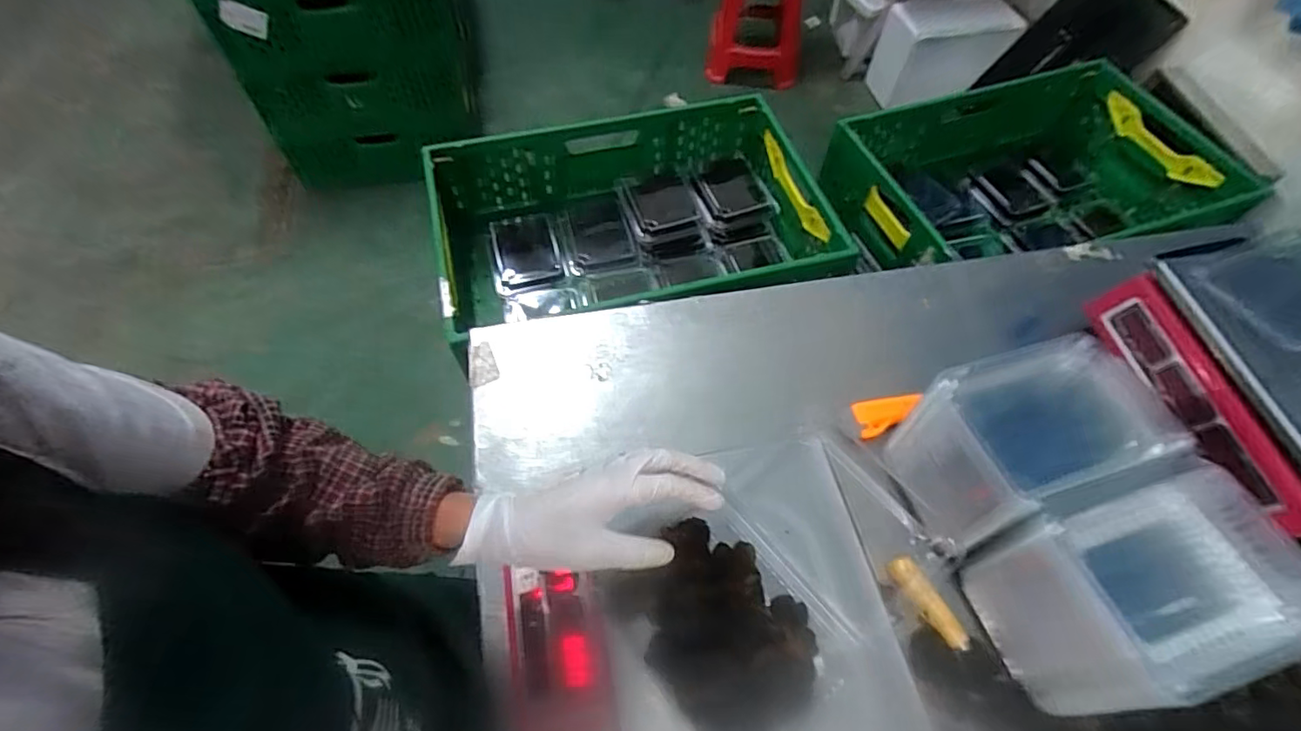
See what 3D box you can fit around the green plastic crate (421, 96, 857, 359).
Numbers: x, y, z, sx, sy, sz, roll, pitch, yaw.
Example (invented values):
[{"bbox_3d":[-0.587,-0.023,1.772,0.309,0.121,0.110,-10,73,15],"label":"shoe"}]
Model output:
[{"bbox_3d":[-0.036,-0.197,0.961,0.619,0.243,0.410,-8,60,-6],"label":"green plastic crate"}]

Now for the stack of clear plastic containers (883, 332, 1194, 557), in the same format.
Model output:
[{"bbox_3d":[0.360,0.070,0.548,0.195,0.119,0.139,-17,62,-11],"label":"stack of clear plastic containers"}]

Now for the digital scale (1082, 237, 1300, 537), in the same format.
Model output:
[{"bbox_3d":[0.692,0.010,0.605,0.246,0.094,0.315,-13,61,-9],"label":"digital scale"}]

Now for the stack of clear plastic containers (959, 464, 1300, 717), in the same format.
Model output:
[{"bbox_3d":[0.399,0.190,0.476,0.183,0.156,0.139,-13,61,-9],"label":"stack of clear plastic containers"}]

